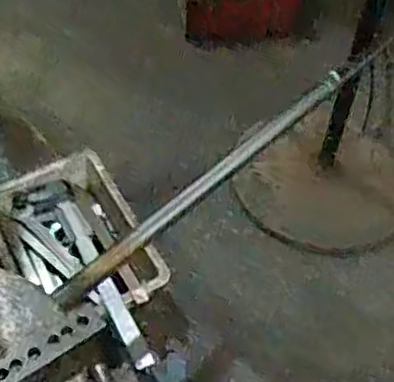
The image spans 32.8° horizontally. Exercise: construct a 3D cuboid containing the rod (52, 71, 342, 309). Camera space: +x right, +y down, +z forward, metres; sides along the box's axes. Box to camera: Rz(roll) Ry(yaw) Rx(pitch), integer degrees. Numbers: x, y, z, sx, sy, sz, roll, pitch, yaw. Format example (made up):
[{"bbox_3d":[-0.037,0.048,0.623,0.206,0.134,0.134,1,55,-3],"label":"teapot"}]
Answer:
[{"bbox_3d":[0.018,-0.016,0.569,0.020,0.013,0.351,36,57,24],"label":"rod"}]

